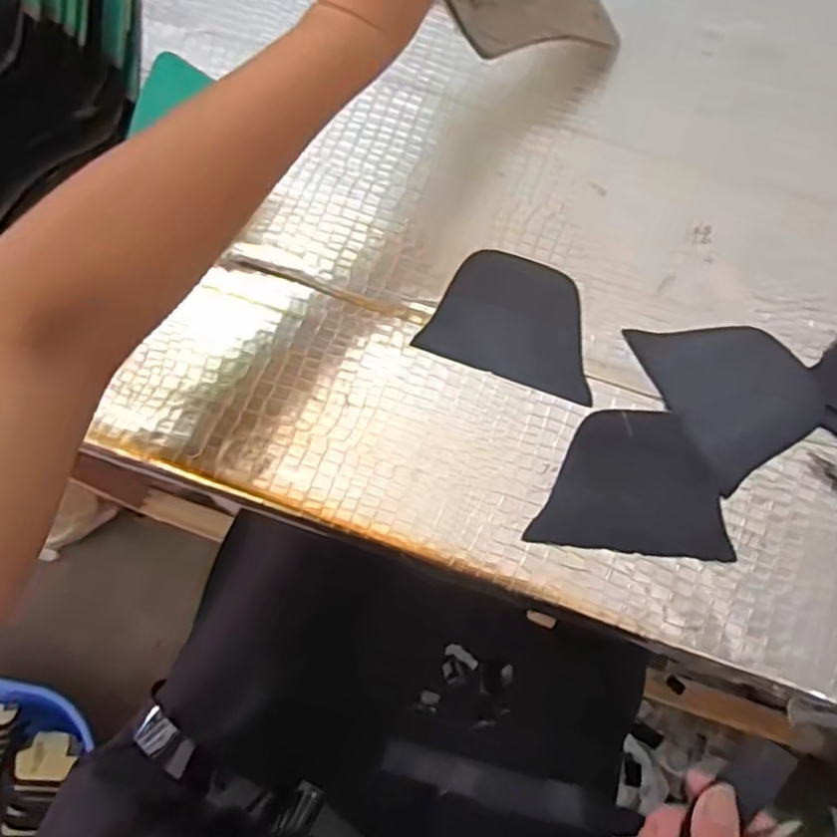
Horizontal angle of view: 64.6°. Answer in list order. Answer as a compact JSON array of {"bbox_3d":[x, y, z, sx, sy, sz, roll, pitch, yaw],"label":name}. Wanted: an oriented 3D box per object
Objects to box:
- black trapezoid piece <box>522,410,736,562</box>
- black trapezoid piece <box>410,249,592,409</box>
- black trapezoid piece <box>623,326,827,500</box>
[{"bbox_3d":[0.128,0.037,0.401,0.111,0.004,0.085,4,72,3],"label":"black trapezoid piece"},{"bbox_3d":[0.067,-0.066,0.441,0.109,0.006,0.086,19,73,8],"label":"black trapezoid piece"},{"bbox_3d":[0.199,-0.022,0.417,0.088,0.005,0.108,-24,73,-6],"label":"black trapezoid piece"}]

